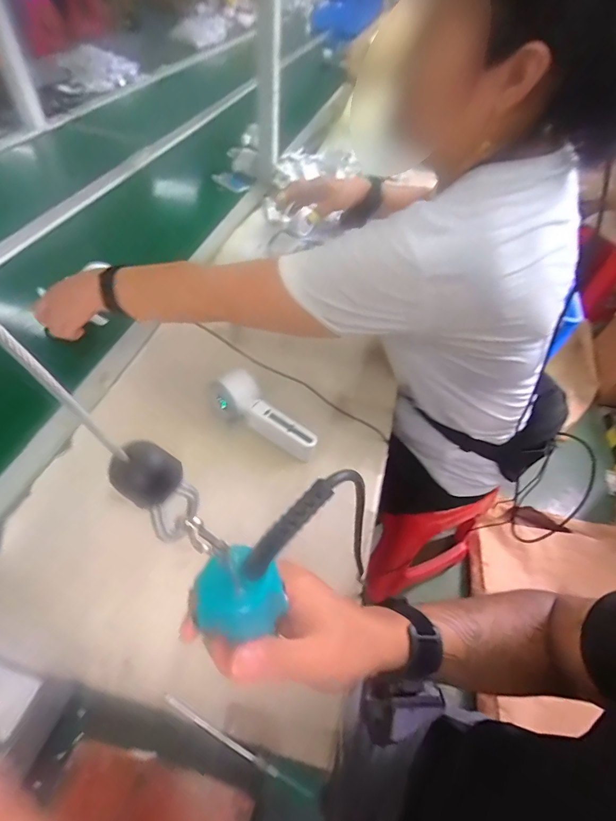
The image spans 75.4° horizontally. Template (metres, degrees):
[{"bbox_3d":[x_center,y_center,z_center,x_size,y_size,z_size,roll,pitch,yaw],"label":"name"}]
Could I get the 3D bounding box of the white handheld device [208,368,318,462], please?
[{"bbox_3d":[-0.060,0.006,0.526,0.157,0.049,0.048,37,57,21],"label":"white handheld device"}]

